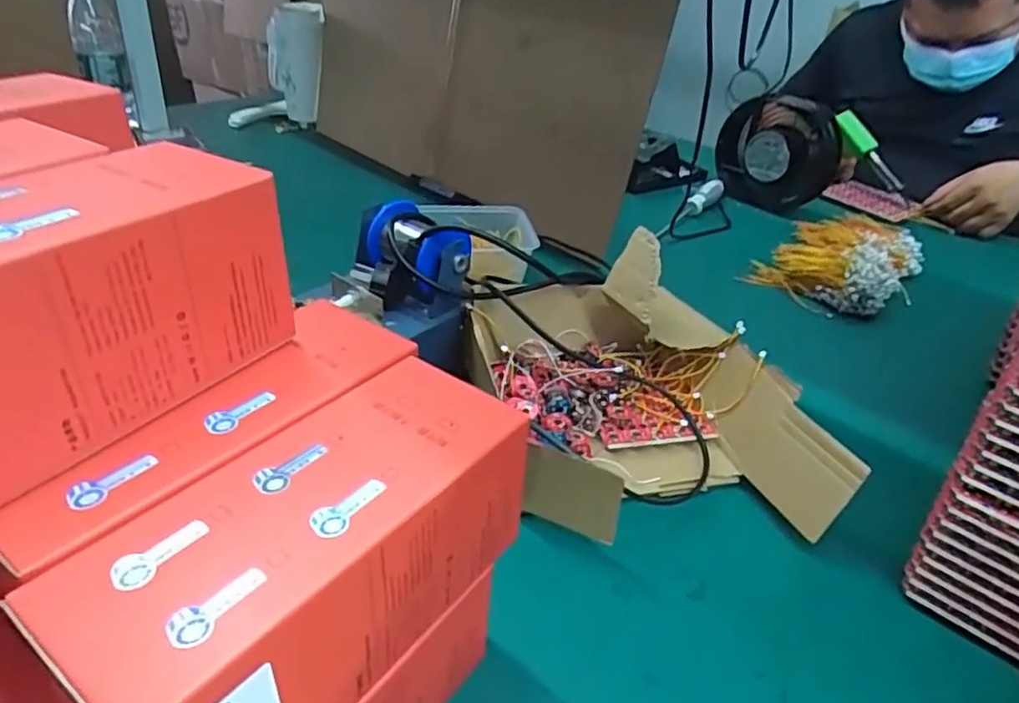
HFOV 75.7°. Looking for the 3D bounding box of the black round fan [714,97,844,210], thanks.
[{"bbox_3d":[0.388,-0.288,0.959,0.165,0.143,0.056,16,36,16],"label":"black round fan"}]

